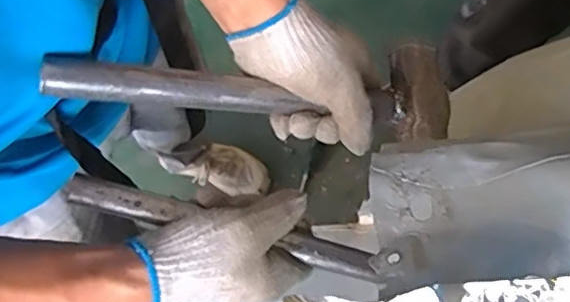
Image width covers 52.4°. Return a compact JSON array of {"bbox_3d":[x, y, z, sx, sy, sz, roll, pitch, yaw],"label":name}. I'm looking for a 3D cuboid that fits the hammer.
[{"bbox_3d":[-0.016,-0.046,0.446,0.314,0.050,0.077,0,67,-23],"label":"hammer"}]

